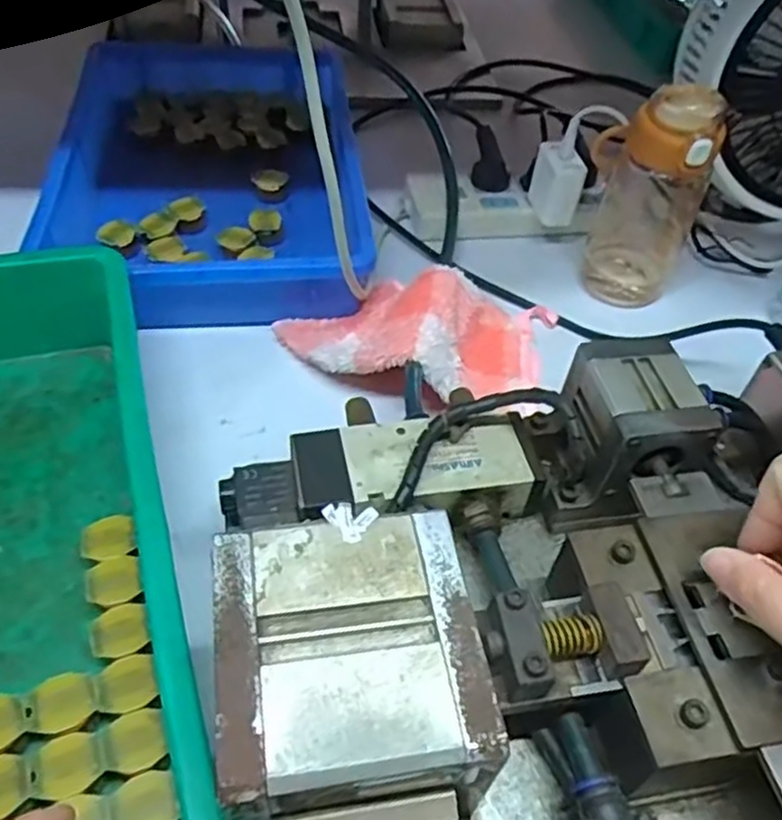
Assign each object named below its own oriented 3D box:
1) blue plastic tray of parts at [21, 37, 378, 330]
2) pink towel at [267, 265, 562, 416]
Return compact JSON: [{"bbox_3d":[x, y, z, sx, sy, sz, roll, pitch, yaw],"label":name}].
[{"bbox_3d":[-0.156,-0.225,0.636,0.235,0.059,0.395,-2,50,-8],"label":"blue plastic tray of parts"},{"bbox_3d":[0.020,-0.059,0.517,0.203,0.051,0.132,9,49,1],"label":"pink towel"}]

